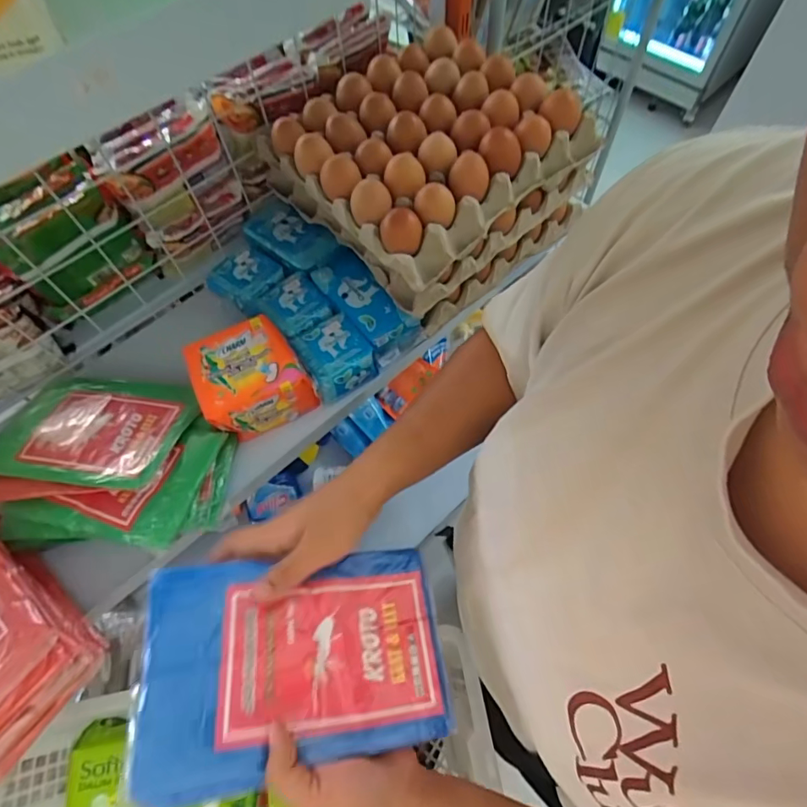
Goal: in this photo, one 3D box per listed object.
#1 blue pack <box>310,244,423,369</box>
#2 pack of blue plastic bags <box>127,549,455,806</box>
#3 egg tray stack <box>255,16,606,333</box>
[{"bbox_3d":[-0.049,-0.122,0.584,0.064,0.050,0.140,-36,67,-14],"label":"blue pack"},{"bbox_3d":[-0.073,0.176,0.338,0.200,0.010,0.135,-2,54,-15],"label":"pack of blue plastic bags"},{"bbox_3d":[0.033,-0.282,0.590,0.289,0.149,0.263,-40,68,-16],"label":"egg tray stack"}]

